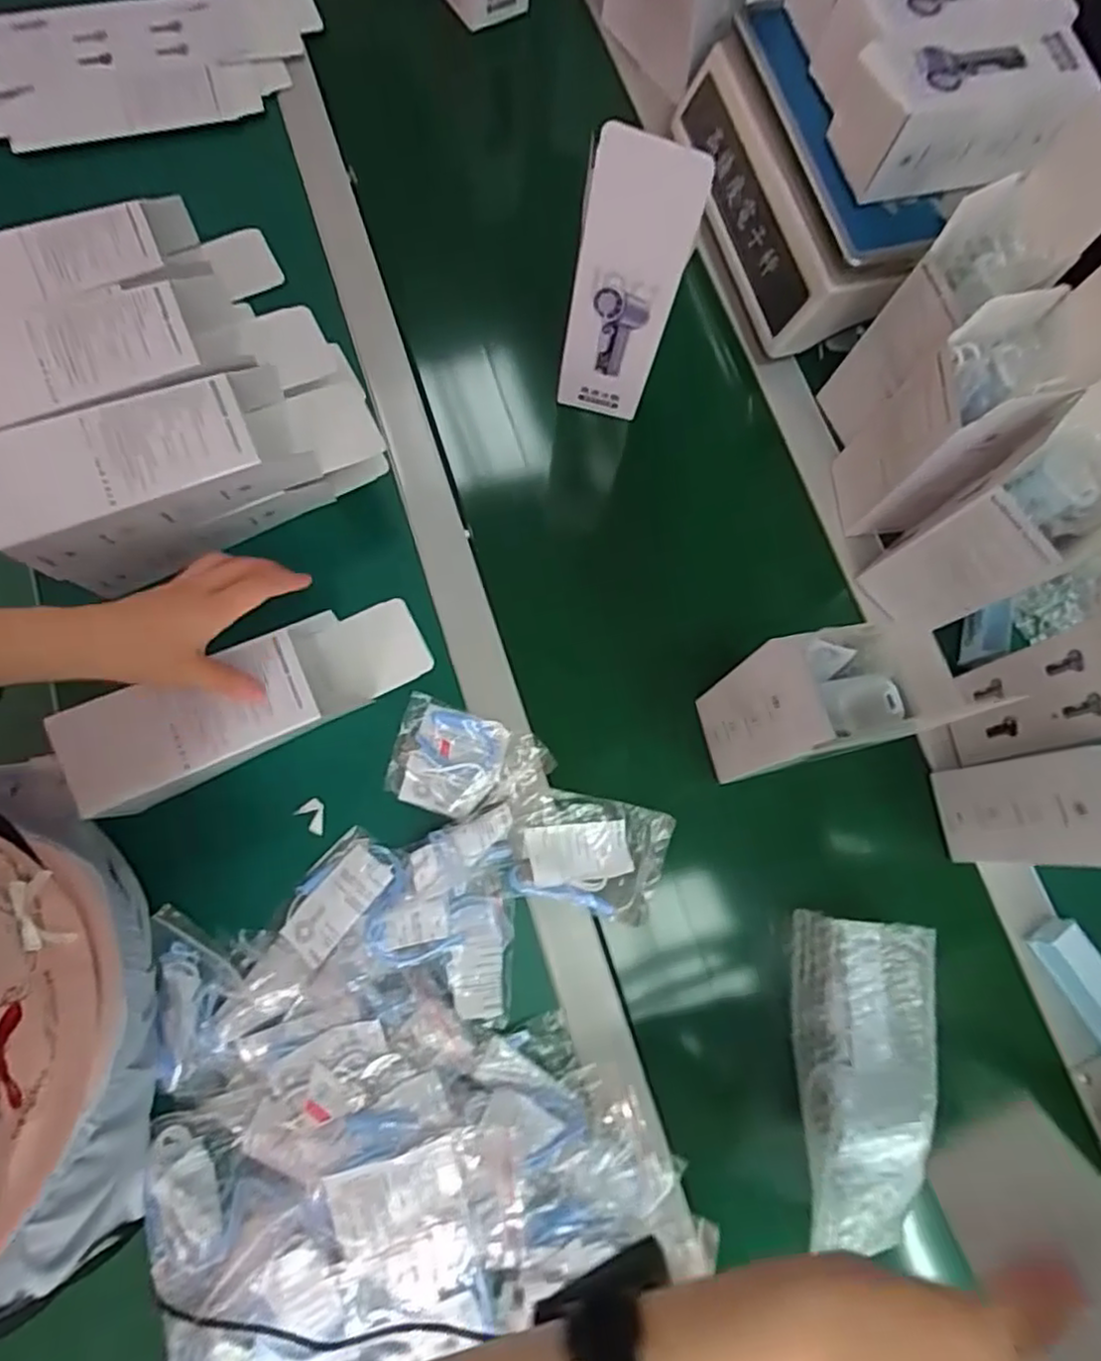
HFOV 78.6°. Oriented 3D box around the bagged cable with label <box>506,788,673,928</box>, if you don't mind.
[{"bbox_3d":[0.031,0.131,0.514,0.114,0.031,0.085,14,77,2],"label":"bagged cable with label"}]

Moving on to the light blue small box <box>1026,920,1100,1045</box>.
[{"bbox_3d":[0.406,0.232,0.498,0.036,0.031,0.099,-30,79,-7],"label":"light blue small box"}]

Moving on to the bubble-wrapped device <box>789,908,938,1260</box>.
[{"bbox_3d":[0.212,0.262,0.456,0.080,0.048,0.187,7,77,1],"label":"bubble-wrapped device"}]

